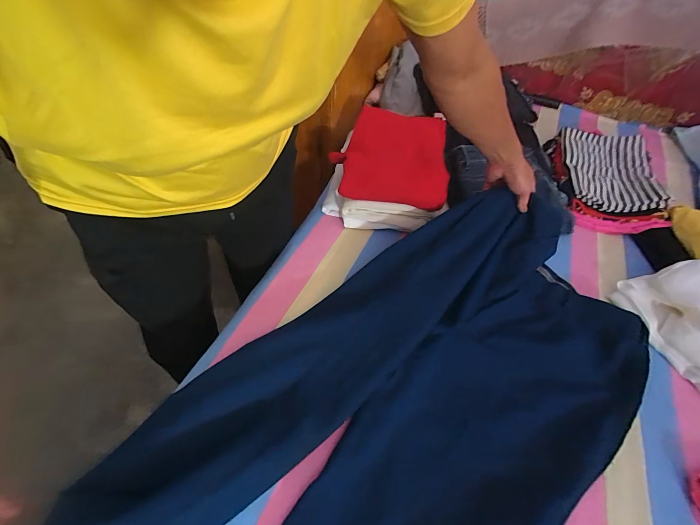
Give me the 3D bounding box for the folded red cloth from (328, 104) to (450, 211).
[{"bbox_3d":[0.082,-0.213,0.625,0.215,0.023,0.212,5,73,2],"label":"folded red cloth"}]

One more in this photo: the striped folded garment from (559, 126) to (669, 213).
[{"bbox_3d":[0.606,-0.231,0.742,0.181,0.048,0.279,16,53,7],"label":"striped folded garment"}]

